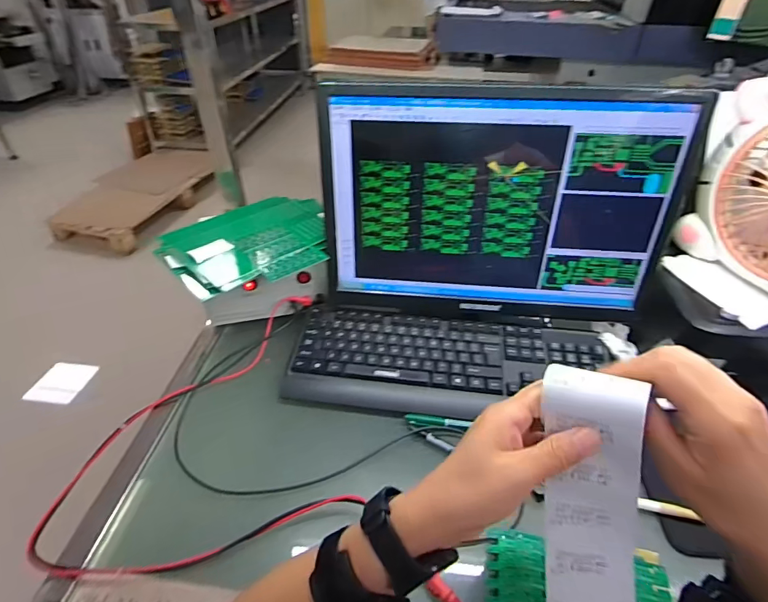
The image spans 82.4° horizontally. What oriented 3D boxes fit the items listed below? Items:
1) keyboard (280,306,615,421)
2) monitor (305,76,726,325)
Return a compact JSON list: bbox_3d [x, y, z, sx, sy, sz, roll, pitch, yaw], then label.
[{"bbox_3d":[0.086,0.088,0.607,0.430,0.032,0.163,6,40,7],"label":"keyboard"},{"bbox_3d":[0.139,-0.102,0.582,0.439,0.309,0.055,5,40,5],"label":"monitor"}]

